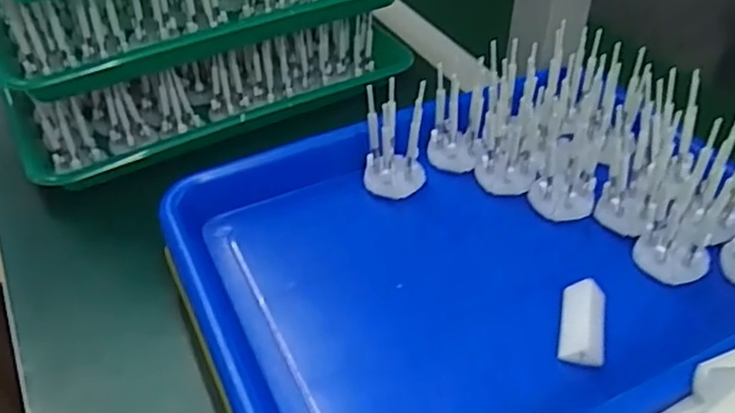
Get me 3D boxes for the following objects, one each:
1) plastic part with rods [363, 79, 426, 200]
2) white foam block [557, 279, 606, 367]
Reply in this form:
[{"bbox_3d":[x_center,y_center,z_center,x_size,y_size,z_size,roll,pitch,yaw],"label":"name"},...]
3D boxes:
[{"bbox_3d":[0.017,-0.042,0.413,0.037,0.078,0.033,0,43,0],"label":"plastic part with rods"},{"bbox_3d":[0.113,0.060,0.346,0.022,0.012,0.047,10,43,10],"label":"white foam block"}]

